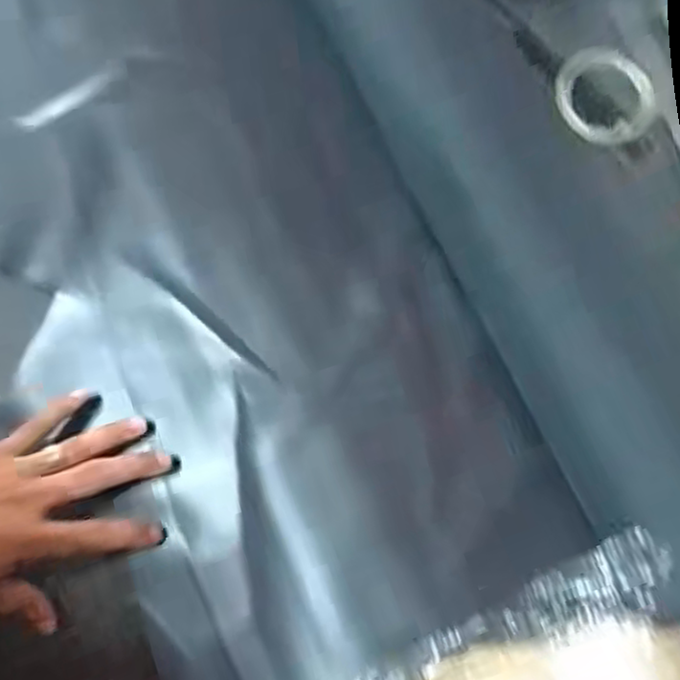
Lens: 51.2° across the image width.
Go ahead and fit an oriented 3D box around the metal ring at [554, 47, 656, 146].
[{"bbox_3d":[0.243,-0.225,0.651,0.090,0.018,0.087,0,73,-1],"label":"metal ring"}]

